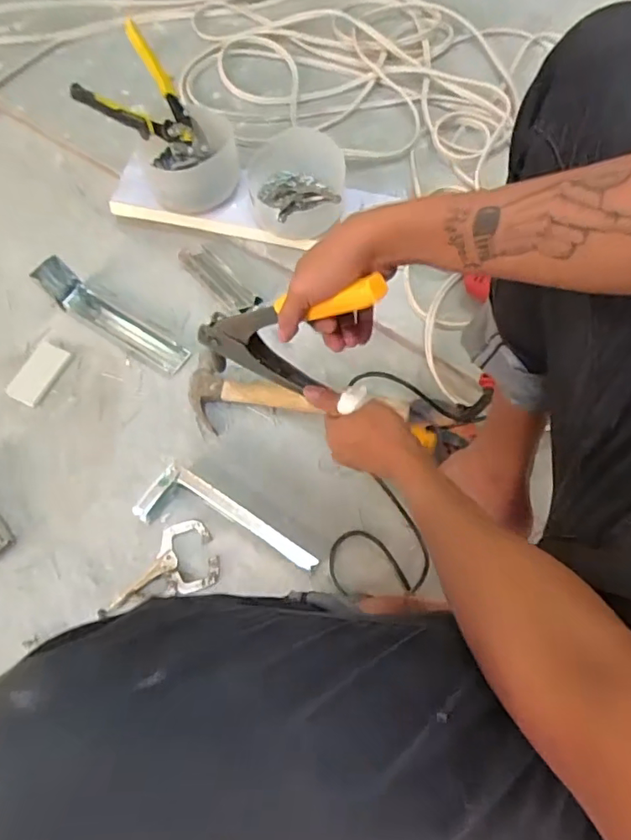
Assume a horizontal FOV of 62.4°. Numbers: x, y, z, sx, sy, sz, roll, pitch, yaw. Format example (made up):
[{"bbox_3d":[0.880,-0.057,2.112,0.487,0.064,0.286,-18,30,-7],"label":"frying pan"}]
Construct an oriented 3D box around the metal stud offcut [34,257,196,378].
[{"bbox_3d":[-0.303,-0.156,0.775,0.235,0.072,0.056,31,72,11],"label":"metal stud offcut"}]

